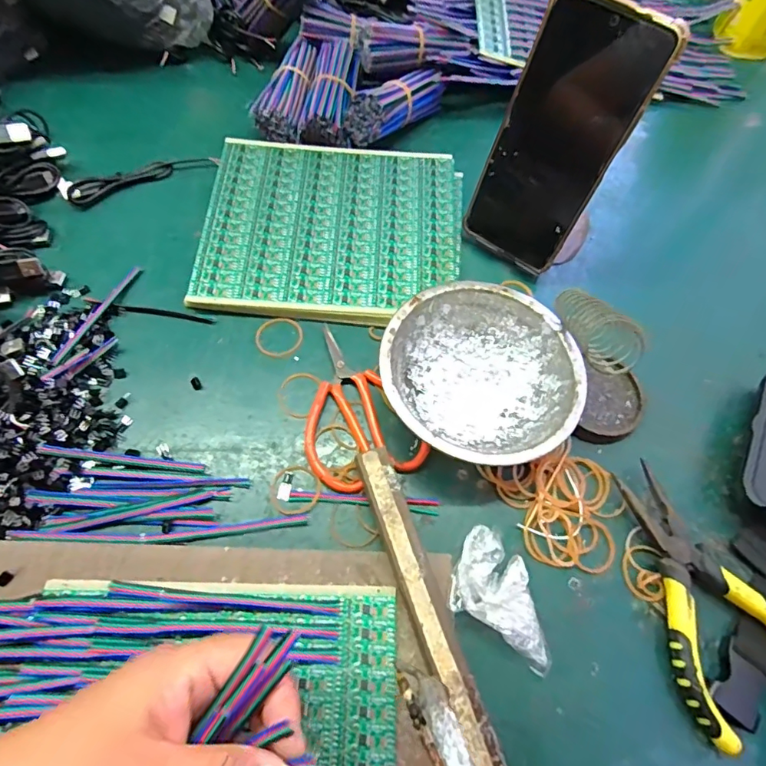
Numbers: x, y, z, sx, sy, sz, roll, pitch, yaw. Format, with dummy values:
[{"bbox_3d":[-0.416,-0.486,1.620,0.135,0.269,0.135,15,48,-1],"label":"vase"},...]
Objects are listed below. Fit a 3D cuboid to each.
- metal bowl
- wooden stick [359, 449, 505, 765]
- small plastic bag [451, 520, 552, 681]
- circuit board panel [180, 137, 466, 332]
[{"bbox_3d":[0.063,-0.003,0.323,0.122,0.044,0.123,1,65,-2],"label":"metal bowl"},{"bbox_3d":[0.028,0.133,0.261,0.020,0.019,0.205,-17,68,-11],"label":"wooden stick"},{"bbox_3d":[0.072,0.122,0.280,0.068,0.017,0.048,31,68,11],"label":"small plastic bag"},{"bbox_3d":[-0.038,-0.126,0.393,0.196,0.025,0.170,5,65,-1],"label":"circuit board panel"}]

